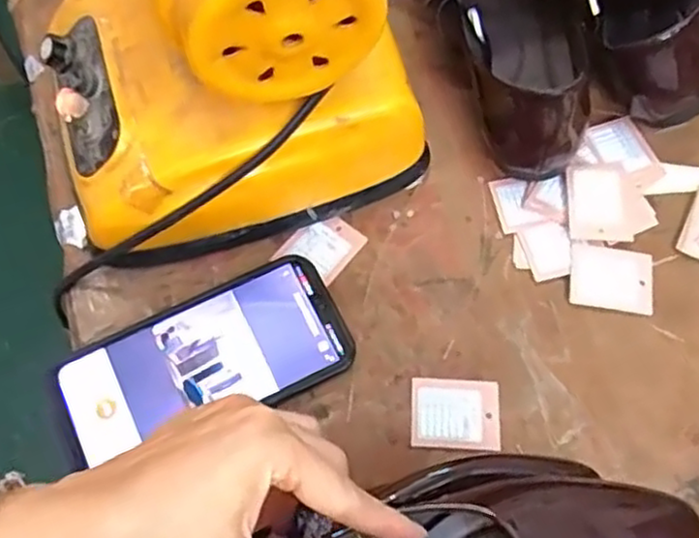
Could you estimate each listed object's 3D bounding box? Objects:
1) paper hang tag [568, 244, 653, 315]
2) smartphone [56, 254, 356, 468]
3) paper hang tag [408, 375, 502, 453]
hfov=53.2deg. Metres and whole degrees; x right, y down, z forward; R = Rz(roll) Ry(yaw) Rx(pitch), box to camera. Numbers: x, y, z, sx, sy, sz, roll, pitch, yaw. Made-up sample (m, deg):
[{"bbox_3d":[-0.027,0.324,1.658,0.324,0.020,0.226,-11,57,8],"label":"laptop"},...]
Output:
[{"bbox_3d":[0.160,0.006,0.426,0.051,0.004,0.038,9,73,-2],"label":"paper hang tag"},{"bbox_3d":[-0.081,0.055,0.401,0.159,0.014,0.076,-26,71,-9],"label":"smartphone"},{"bbox_3d":[0.061,0.083,0.397,0.051,0.004,0.040,3,69,2],"label":"paper hang tag"}]

